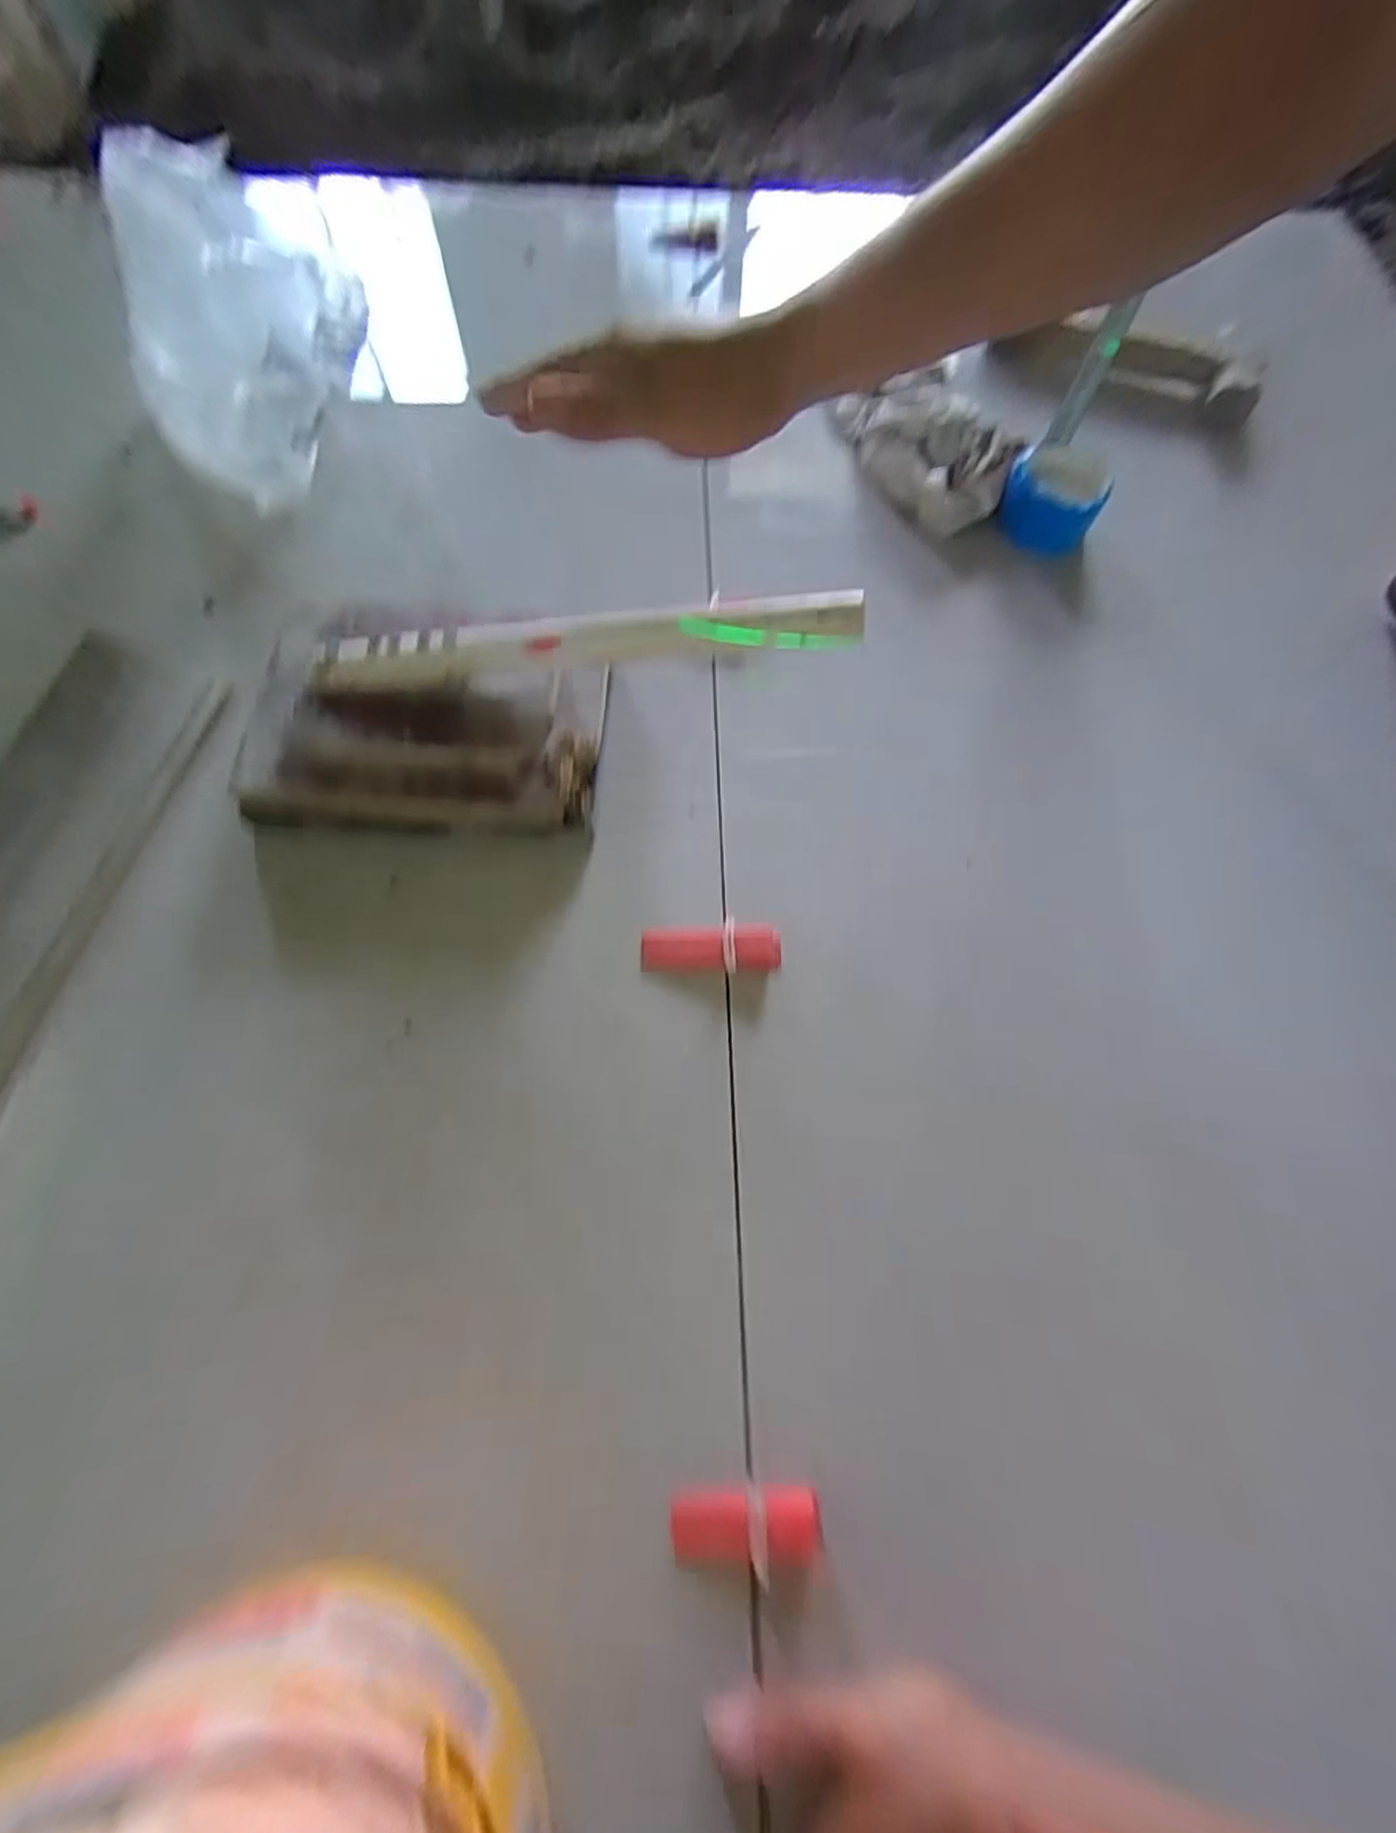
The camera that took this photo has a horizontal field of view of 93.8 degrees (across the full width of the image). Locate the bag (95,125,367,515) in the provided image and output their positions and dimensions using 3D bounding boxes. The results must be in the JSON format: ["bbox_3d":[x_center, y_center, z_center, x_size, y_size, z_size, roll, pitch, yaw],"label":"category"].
[{"bbox_3d":[-0.338,-0.426,0.481,0.110,0.153,0.148,30,72,9],"label":"bag"}]

